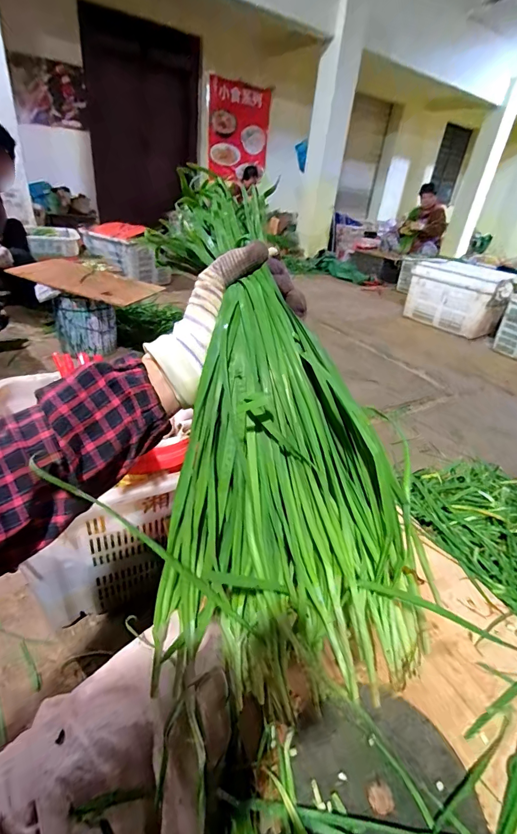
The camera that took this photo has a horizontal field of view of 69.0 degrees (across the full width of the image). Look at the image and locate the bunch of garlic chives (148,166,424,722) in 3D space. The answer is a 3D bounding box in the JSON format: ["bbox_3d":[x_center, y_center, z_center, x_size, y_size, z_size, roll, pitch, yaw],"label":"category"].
[{"bbox_3d":[-0.004,-0.010,0.323,0.189,0.106,0.454,-8,78,-24],"label":"bunch of garlic chives"}]

